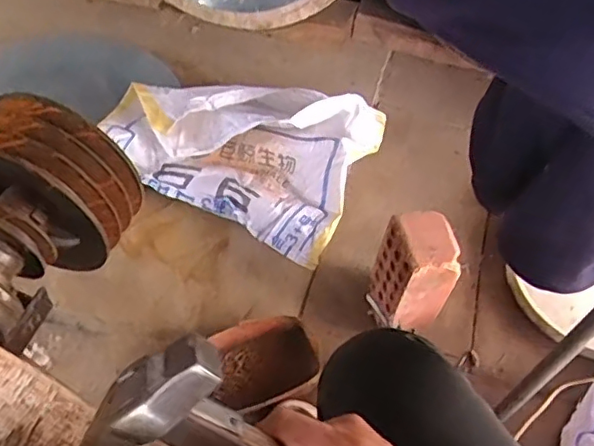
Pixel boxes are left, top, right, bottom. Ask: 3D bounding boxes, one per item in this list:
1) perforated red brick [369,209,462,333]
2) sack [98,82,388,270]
[{"bbox_3d":[0.188,0.088,0.963,0.096,0.211,0.112,-10,54,-12],"label":"perforated red brick"},{"bbox_3d":[-0.120,-0.167,1.185,0.525,0.142,0.352,25,55,14],"label":"sack"}]

